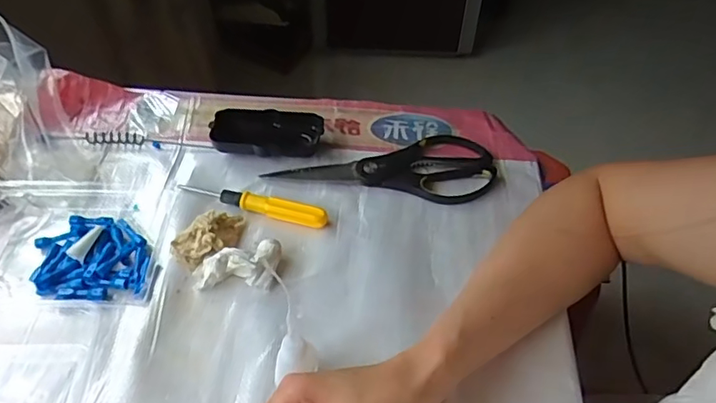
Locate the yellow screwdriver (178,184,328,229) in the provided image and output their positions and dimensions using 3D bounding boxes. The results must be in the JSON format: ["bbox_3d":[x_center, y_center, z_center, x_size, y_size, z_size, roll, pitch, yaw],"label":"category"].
[{"bbox_3d":[-0.099,0.000,0.503,0.144,0.018,0.014,14,51,10],"label":"yellow screwdriver"}]

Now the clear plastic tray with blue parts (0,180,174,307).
[{"bbox_3d":[-0.263,0.026,0.470,0.185,0.031,0.129,-1,50,-2],"label":"clear plastic tray with blue parts"}]

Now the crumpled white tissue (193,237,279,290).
[{"bbox_3d":[-0.102,0.052,0.455,0.070,0.028,0.037,0,50,-1],"label":"crumpled white tissue"}]

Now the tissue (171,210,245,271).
[{"bbox_3d":[-0.127,0.031,0.470,0.067,0.023,0.036,-29,56,-24],"label":"tissue"}]

